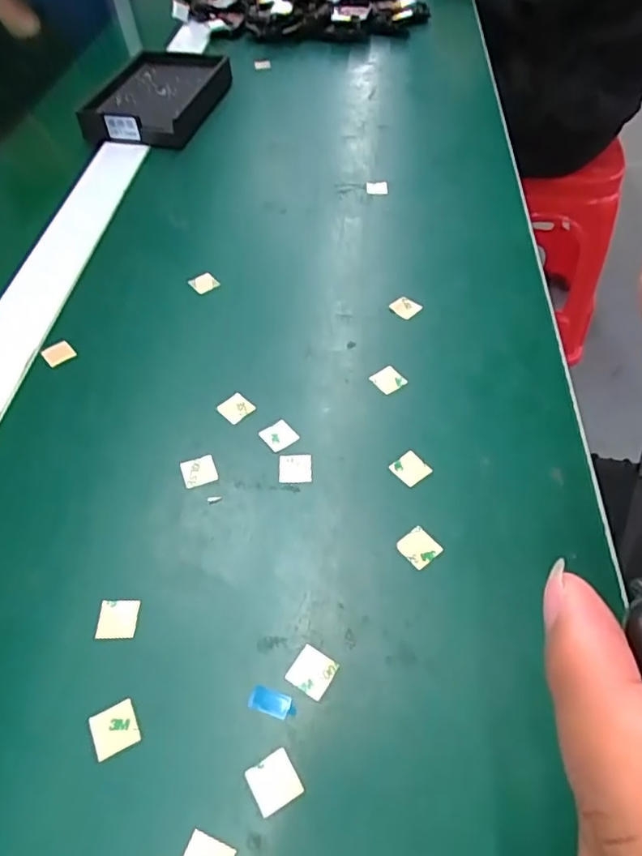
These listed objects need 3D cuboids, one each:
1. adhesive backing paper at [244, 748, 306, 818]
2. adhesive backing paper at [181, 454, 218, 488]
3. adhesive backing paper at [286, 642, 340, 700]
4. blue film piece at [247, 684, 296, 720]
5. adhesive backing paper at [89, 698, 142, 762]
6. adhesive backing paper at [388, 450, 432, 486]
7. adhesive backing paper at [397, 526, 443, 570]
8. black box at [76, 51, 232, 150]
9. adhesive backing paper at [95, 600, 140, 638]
[{"bbox_3d":[-0.016,0.121,0.196,0.016,0.004,0.015,-24,56,-19],"label":"adhesive backing paper"},{"bbox_3d":[-0.059,0.021,0.275,0.016,0.004,0.015,-18,58,-11],"label":"adhesive backing paper"},{"bbox_3d":[-0.003,0.093,0.219,0.016,0.004,0.016,27,58,20],"label":"adhesive backing paper"},{"bbox_3d":[-0.018,0.101,0.210,0.017,0.004,0.008,14,53,11],"label":"blue film piece"},{"bbox_3d":[-0.074,0.109,0.207,0.016,0.004,0.016,-22,55,-15],"label":"adhesive backing paper"},{"bbox_3d":[0.043,0.020,0.276,0.016,0.004,0.016,-36,64,-21],"label":"adhesive backing paper"},{"bbox_3d":[0.043,0.052,0.250,0.015,0.004,0.016,-35,61,-22],"label":"adhesive backing paper"},{"bbox_3d":[-0.145,-0.296,0.512,0.095,0.025,0.137,9,52,8],"label":"black box"},{"bbox_3d":[-0.082,0.076,0.229,0.015,0.004,0.015,-1,52,0],"label":"adhesive backing paper"}]

